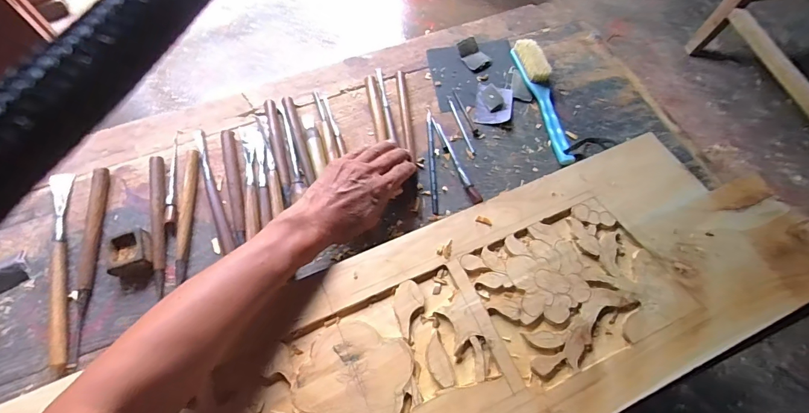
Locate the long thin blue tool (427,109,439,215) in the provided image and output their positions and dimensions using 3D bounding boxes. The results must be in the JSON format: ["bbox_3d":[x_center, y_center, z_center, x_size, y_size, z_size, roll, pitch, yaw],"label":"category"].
[{"bbox_3d":[0.039,-0.070,0.572,0.008,0.006,0.175,-2,65,-1],"label":"long thin blue tool"}]

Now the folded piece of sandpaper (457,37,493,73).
[{"bbox_3d":[0.112,-0.248,0.644,0.039,0.016,0.064,-36,70,-15],"label":"folded piece of sandpaper"}]

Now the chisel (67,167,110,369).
[{"bbox_3d":[-0.406,0.066,0.501,0.023,0.014,0.253,-7,65,-3],"label":"chisel"}]

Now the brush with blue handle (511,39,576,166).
[{"bbox_3d":[0.216,-0.165,0.602,0.035,0.034,0.225,-11,65,-5],"label":"brush with blue handle"}]

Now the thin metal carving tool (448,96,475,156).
[{"bbox_3d":[0.085,-0.123,0.596,0.007,0.004,0.111,-15,66,-7],"label":"thin metal carving tool"}]

